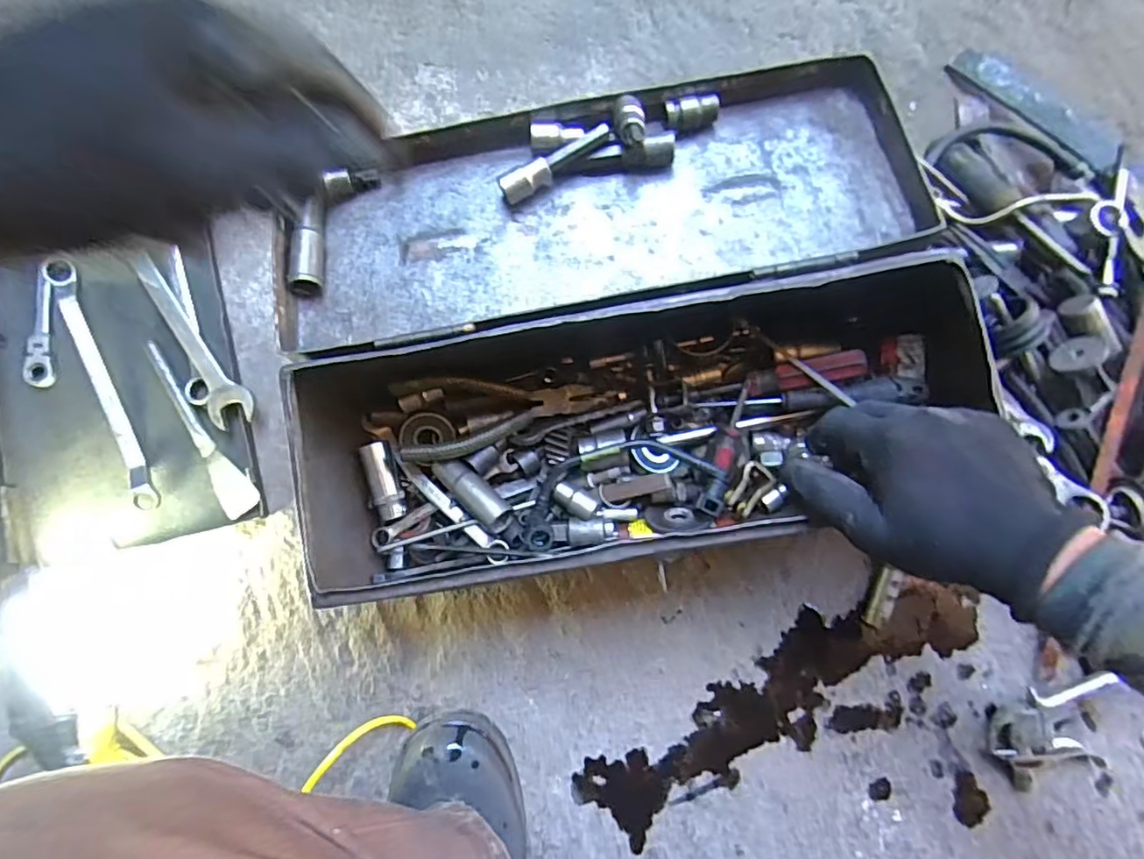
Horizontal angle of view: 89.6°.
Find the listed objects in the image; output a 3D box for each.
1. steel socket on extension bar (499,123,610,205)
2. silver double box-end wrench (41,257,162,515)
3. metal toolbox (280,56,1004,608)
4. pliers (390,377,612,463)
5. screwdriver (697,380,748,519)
[{"bbox_3d":[-0.012,-0.192,0.421,0.086,0.022,0.016,-32,84,-2],"label":"steel socket on extension bar"},{"bbox_3d":[-0.413,-0.040,0.509,0.020,0.023,0.237,-24,84,-1],"label":"silver double box-end wrench"},{"bbox_3d":[0.025,-0.076,0.427,0.439,0.133,0.314,-10,84,0],"label":"metal toolbox"},{"bbox_3d":[-0.057,-0.016,0.457,0.156,0.021,0.063,-9,84,1],"label":"pliers"},{"bbox_3d":[0.124,0.017,0.456,0.017,0.022,0.106,23,85,4],"label":"screwdriver"}]

